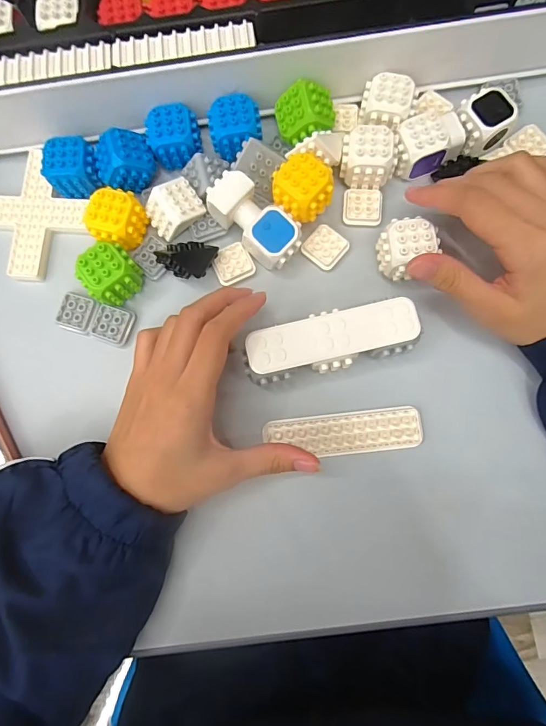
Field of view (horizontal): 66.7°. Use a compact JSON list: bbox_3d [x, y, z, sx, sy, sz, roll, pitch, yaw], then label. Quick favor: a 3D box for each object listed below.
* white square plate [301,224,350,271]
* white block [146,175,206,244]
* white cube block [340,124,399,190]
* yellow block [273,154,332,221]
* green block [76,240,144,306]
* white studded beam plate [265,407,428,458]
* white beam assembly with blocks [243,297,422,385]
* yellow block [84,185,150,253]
[{"bbox_3d":[0.038,-0.084,0.303,0.028,0.009,0.029,42,85,8],"label":"white square plate"},{"bbox_3d":[-0.070,-0.111,0.297,0.038,0.026,0.028,-32,81,-3],"label":"white block"},{"bbox_3d":[0.067,-0.144,0.294,0.037,0.031,0.030,8,81,4],"label":"white cube block"},{"bbox_3d":[0.020,-0.116,0.286,0.035,0.038,0.035,-39,81,-4],"label":"yellow block"},{"bbox_3d":[-0.112,-0.061,0.290,0.036,0.031,0.032,-40,81,-4],"label":"green block"},{"bbox_3d":[0.048,0.048,0.281,0.104,0.004,0.028,-7,80,2],"label":"white studded beam plate"},{"bbox_3d":[0.037,-0.012,0.273,0.107,0.040,0.033,-13,80,1],"label":"white beam assembly with blocks"},{"bbox_3d":[-0.110,-0.100,0.296,0.031,0.029,0.035,18,82,5],"label":"yellow block"}]

